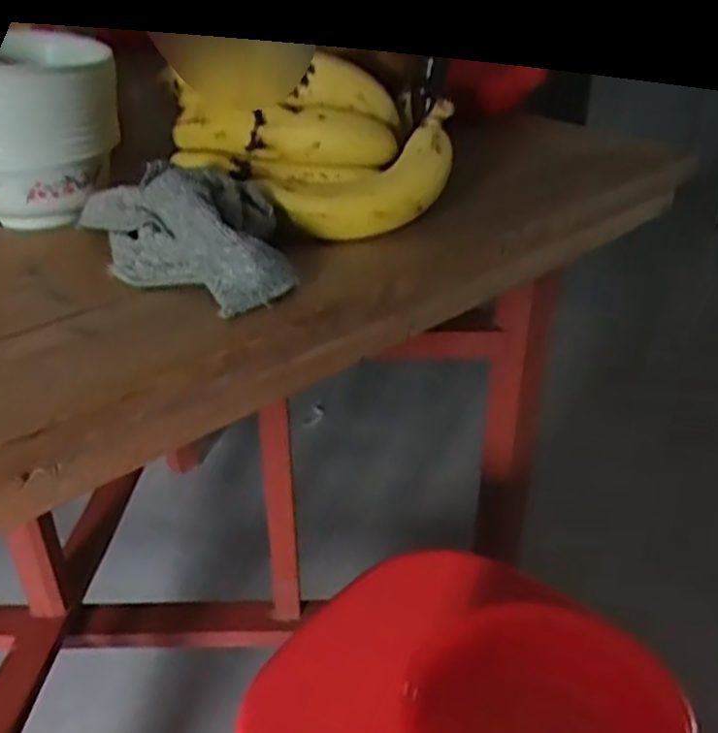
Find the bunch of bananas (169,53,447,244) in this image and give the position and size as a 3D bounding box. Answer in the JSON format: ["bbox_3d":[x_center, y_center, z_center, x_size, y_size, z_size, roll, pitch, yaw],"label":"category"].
[{"bbox_3d":[-0.037,-0.152,0.518,0.196,0.081,0.123,-1,33,2],"label":"bunch of bananas"}]

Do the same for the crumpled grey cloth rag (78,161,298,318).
[{"bbox_3d":[-0.105,-0.086,0.457,0.107,0.048,0.159,-11,34,-16],"label":"crumpled grey cloth rag"}]

